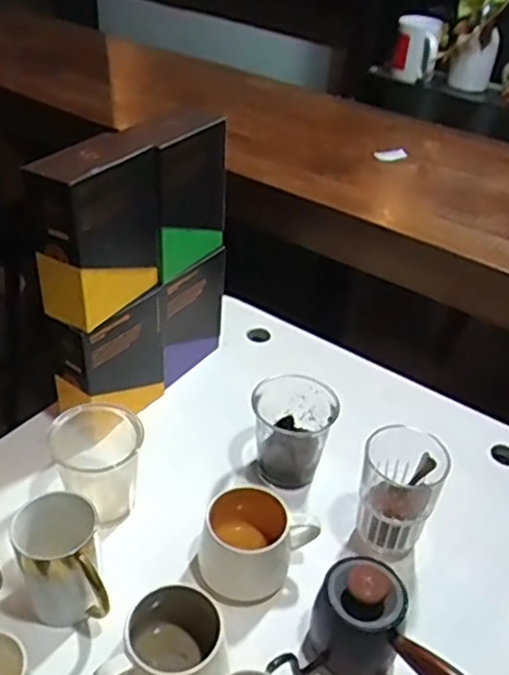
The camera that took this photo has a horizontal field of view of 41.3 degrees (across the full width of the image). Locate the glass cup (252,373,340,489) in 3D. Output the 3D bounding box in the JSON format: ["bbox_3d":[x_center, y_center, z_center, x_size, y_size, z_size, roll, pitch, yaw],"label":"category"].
[{"bbox_3d":[0.041,0.103,0.750,0.089,0.099,0.073,10,37,9],"label":"glass cup"}]

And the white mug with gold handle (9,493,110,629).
[{"bbox_3d":[-0.168,0.203,0.590,0.067,0.108,0.076,-8,38,-15],"label":"white mug with gold handle"}]

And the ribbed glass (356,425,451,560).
[{"bbox_3d":[0.141,0.150,0.661,0.076,0.113,0.075,11,37,9],"label":"ribbed glass"}]

